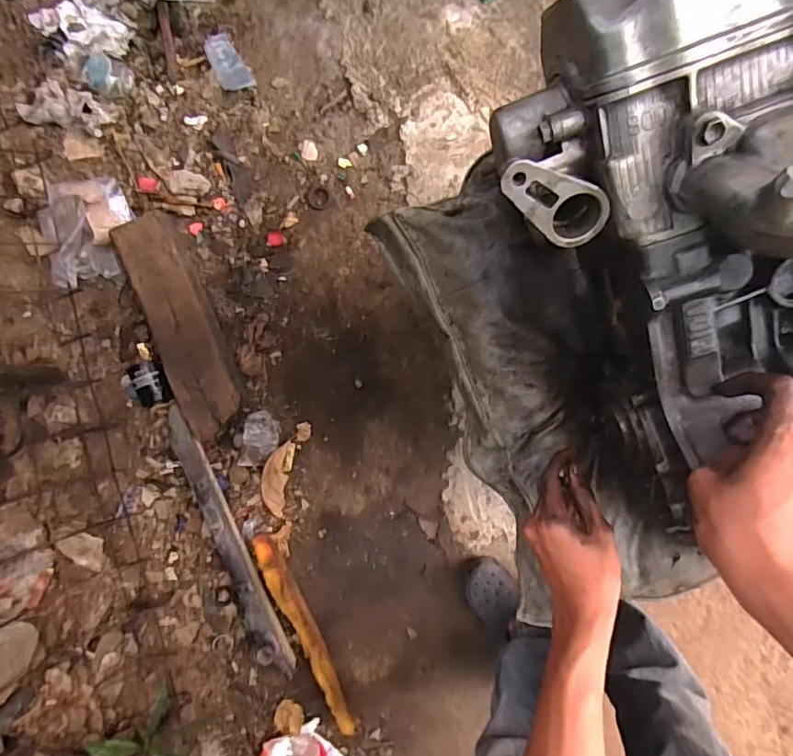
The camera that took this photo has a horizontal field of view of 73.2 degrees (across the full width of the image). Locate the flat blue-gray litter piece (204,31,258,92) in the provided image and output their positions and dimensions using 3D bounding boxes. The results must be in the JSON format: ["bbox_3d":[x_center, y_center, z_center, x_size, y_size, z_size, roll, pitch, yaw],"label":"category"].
[{"bbox_3d":[-0.373,-0.692,1.173,0.066,0.010,0.146,-31,84,6],"label":"flat blue-gray litter piece"}]

